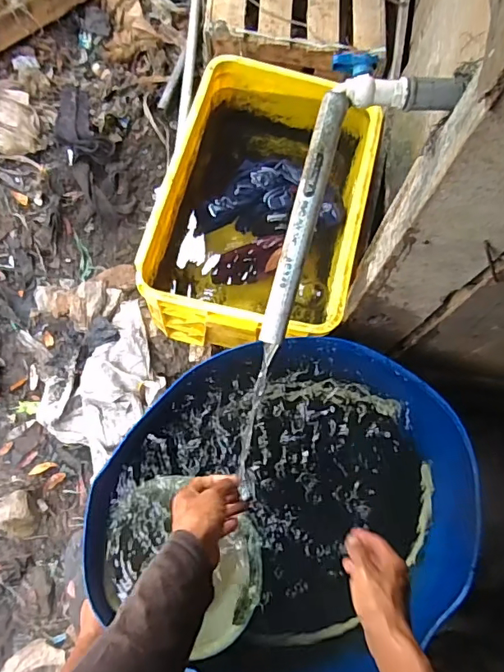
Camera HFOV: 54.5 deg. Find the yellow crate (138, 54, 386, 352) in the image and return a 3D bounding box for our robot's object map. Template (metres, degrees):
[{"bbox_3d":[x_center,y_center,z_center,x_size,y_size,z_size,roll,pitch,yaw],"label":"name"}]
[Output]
[{"bbox_3d":[0.042,-0.281,1.078,0.410,0.249,0.614,12,73,4],"label":"yellow crate"}]

